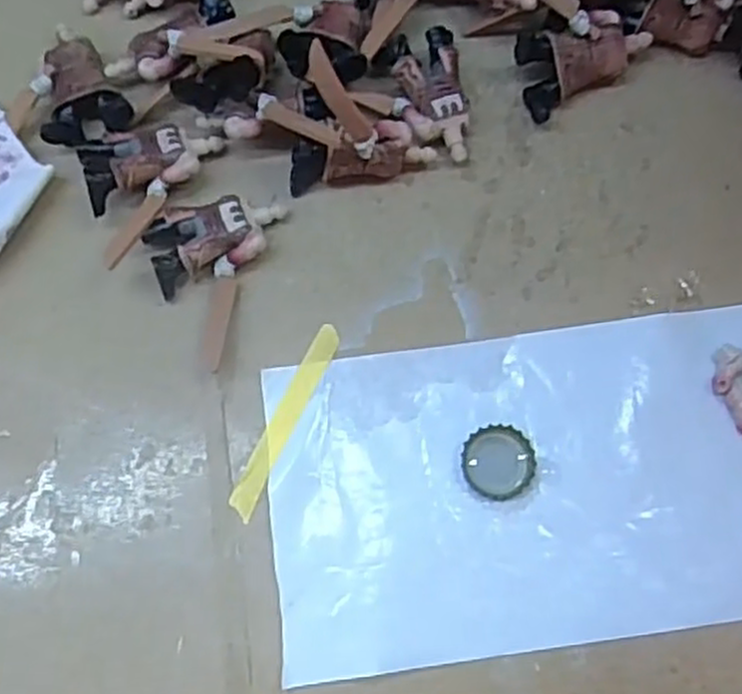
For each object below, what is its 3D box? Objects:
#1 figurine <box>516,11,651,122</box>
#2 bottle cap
[{"bbox_3d":[0.094,-0.126,0.340,0.058,0.024,0.032,-21,78,-6],"label":"figurine"},{"bbox_3d":[0.050,0.045,0.305,0.027,0.006,0.028,0,73,1],"label":"bottle cap"}]

